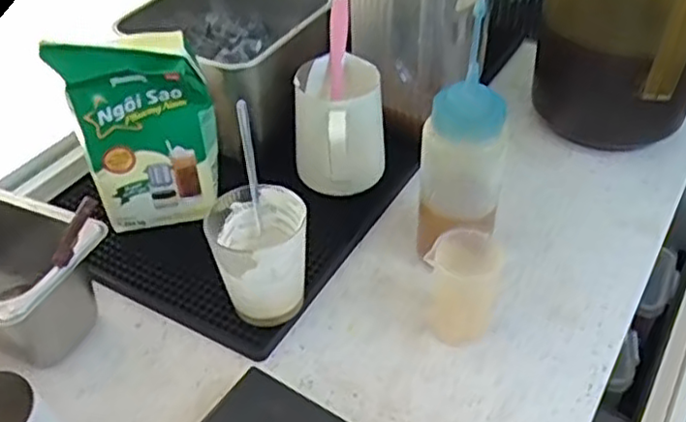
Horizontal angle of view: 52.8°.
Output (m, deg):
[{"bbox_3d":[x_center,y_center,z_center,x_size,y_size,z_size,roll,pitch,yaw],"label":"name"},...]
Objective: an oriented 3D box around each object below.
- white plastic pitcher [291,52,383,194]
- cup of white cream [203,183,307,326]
[{"bbox_3d":[-0.004,-0.074,0.666,0.084,0.103,0.112,-1,43,2],"label":"white plastic pitcher"},{"bbox_3d":[-0.066,0.039,0.567,0.075,0.100,0.086,-7,44,-5],"label":"cup of white cream"}]

